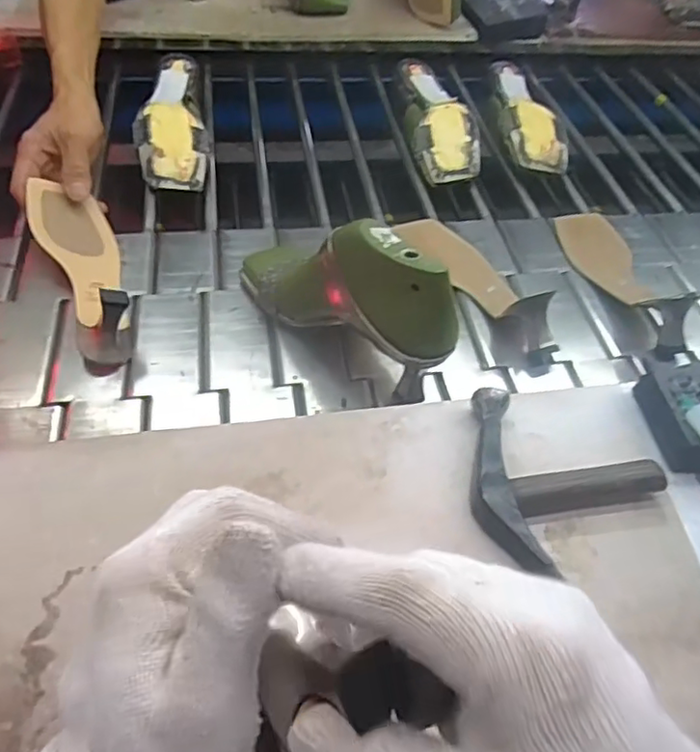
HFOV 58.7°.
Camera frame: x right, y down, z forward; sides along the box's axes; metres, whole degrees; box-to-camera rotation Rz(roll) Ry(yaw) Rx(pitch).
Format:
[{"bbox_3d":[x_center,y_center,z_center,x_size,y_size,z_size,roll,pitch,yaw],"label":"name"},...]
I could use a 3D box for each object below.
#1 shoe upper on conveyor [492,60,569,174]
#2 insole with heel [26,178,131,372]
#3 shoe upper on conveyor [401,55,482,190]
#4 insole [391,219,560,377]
[{"bbox_3d":[0.233,-0.348,0.844,0.082,0.066,0.224,3,50,-3],"label":"shoe upper on conveyor"},{"bbox_3d":[-0.244,-0.102,0.582,0.067,0.054,0.217,-20,55,-21],"label":"insole with heel"},{"bbox_3d":[0.112,-0.333,0.814,0.080,0.058,0.218,-3,50,-8],"label":"shoe upper on conveyor"},{"bbox_3d":[0.137,-0.107,0.632,0.082,0.047,0.230,-26,57,-24],"label":"insole"}]

